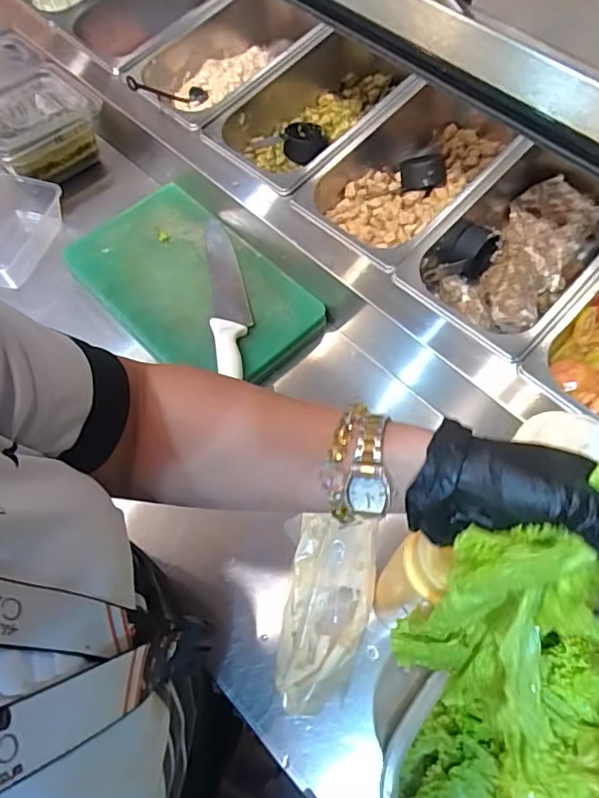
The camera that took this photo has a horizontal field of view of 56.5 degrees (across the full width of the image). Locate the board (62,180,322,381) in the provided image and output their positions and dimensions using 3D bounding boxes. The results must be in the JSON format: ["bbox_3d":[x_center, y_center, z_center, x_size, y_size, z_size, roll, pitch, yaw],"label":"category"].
[{"bbox_3d":[-0.148,-0.151,0.753,0.198,0.022,0.348,-40,69,-18],"label":"board"}]

